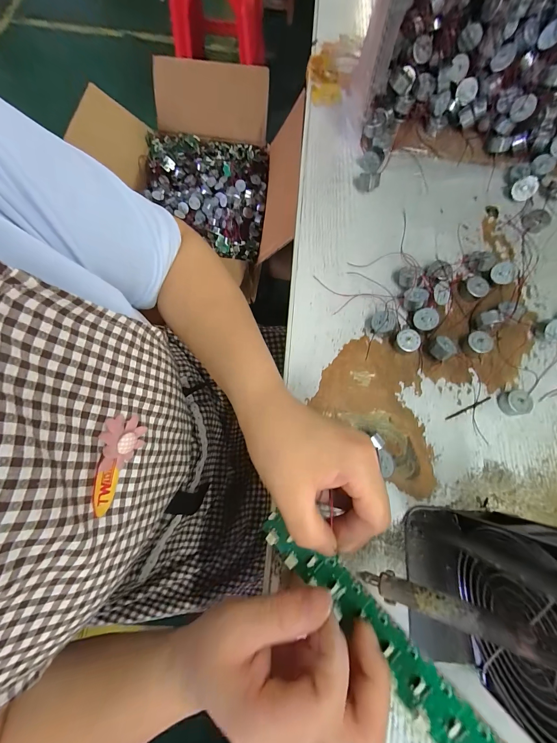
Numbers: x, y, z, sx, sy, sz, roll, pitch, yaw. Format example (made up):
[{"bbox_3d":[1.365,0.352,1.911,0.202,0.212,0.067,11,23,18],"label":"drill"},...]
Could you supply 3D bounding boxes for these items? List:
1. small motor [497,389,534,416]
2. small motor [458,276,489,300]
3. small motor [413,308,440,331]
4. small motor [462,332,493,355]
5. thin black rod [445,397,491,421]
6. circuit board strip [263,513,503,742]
[{"bbox_3d":[0.228,0.030,0.273,0.021,0.015,0.024,-14,75,-5],"label":"small motor"},{"bbox_3d":[0.210,-0.089,0.305,0.017,0.016,0.025,-41,79,-11],"label":"small motor"},{"bbox_3d":[0.152,-0.052,0.291,0.023,0.013,0.023,-4,81,27],"label":"small motor"},{"bbox_3d":[0.204,-0.029,0.288,0.026,0.014,0.023,-17,76,-6],"label":"small motor"},{"bbox_3d":[0.186,0.036,0.277,0.053,0.004,0.004,-23,76,-7],"label":"thin black rod"},{"bbox_3d":[0.049,0.150,0.174,0.155,0.006,0.029,40,101,28],"label":"circuit board strip"}]

